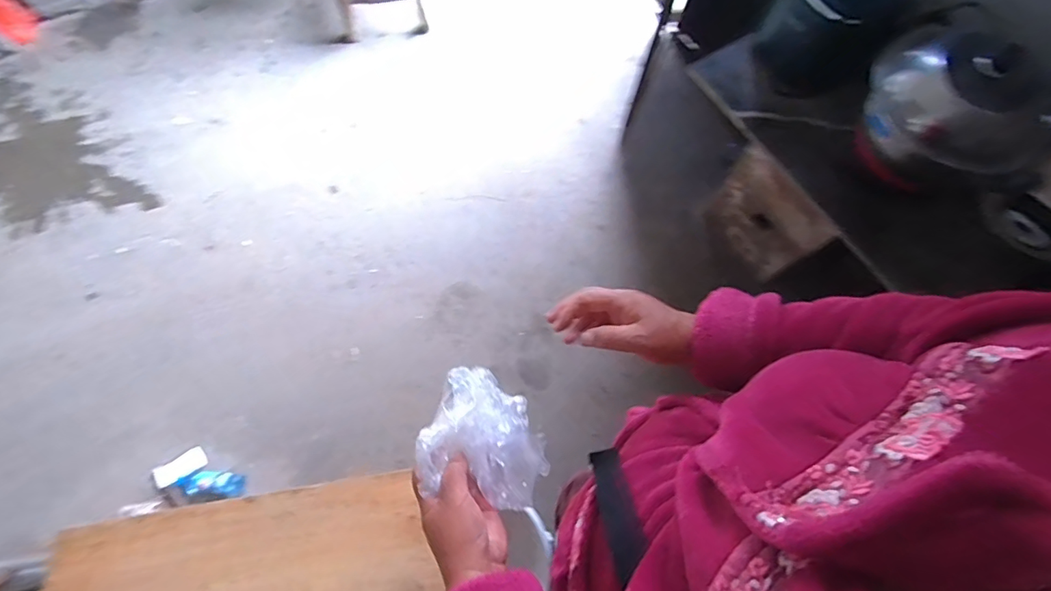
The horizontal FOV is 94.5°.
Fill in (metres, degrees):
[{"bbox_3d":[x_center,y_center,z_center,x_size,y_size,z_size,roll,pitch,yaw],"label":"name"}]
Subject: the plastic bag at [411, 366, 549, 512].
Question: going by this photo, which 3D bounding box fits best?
[{"bbox_3d":[-0.034,0.139,0.484,0.121,0.086,0.117,22,71,6],"label":"plastic bag"}]

